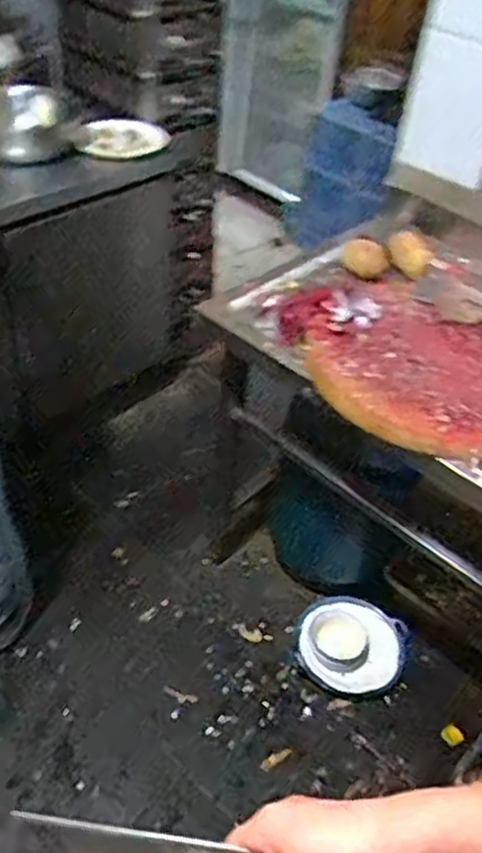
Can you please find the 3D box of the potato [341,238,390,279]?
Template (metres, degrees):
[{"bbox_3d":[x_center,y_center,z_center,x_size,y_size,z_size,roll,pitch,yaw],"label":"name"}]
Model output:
[{"bbox_3d":[0.238,-0.328,1.372,0.094,0.062,0.074,15,43,10],"label":"potato"}]

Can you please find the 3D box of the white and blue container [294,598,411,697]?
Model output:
[{"bbox_3d":[0.253,0.502,1.644,0.241,0.052,0.231,4,42,-3],"label":"white and blue container"}]

